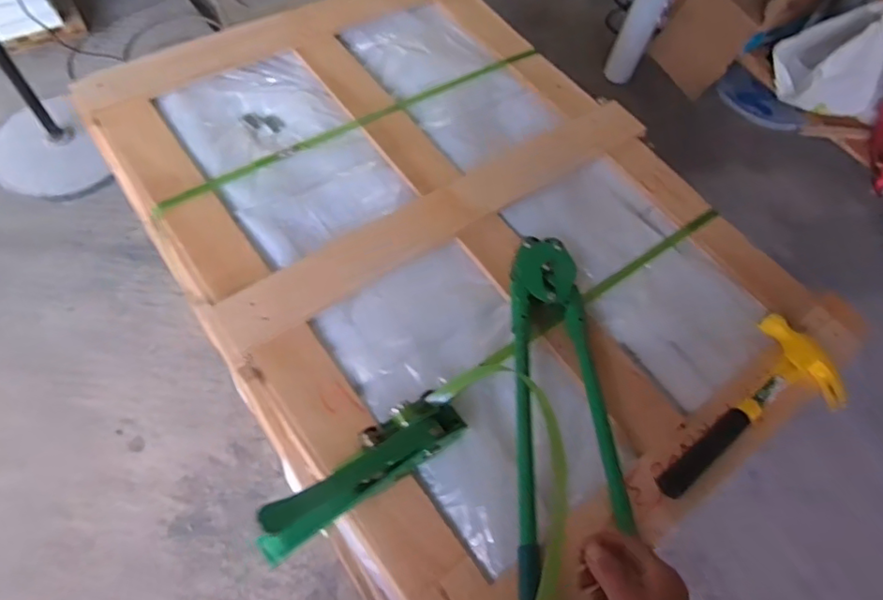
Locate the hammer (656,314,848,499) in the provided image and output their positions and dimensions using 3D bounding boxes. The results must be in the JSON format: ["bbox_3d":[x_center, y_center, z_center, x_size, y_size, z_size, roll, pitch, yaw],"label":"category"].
[{"bbox_3d":[0.381,0.139,0.758,0.314,0.038,0.143,-27,68,-17],"label":"hammer"}]

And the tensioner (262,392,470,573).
[{"bbox_3d":[-0.084,0.186,0.649,0.255,0.118,0.067,-31,67,-35],"label":"tensioner"}]

